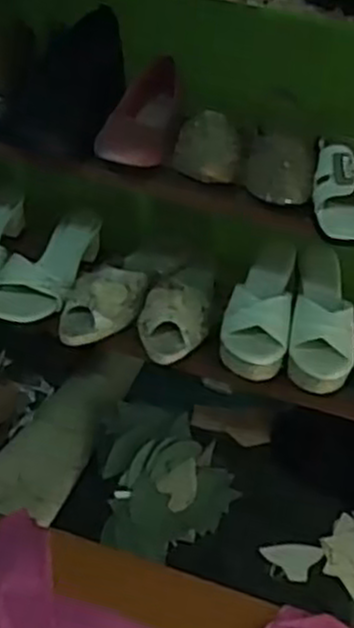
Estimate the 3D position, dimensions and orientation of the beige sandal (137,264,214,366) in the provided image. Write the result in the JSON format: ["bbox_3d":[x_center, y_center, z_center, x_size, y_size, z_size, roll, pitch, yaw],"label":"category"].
[{"bbox_3d":[0.004,-0.022,1.054,0.085,0.067,0.222,8,37,3],"label":"beige sandal"}]

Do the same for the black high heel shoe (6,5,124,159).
[{"bbox_3d":[-0.118,-0.279,0.928,0.107,0.082,0.226,15,61,12],"label":"black high heel shoe"}]

